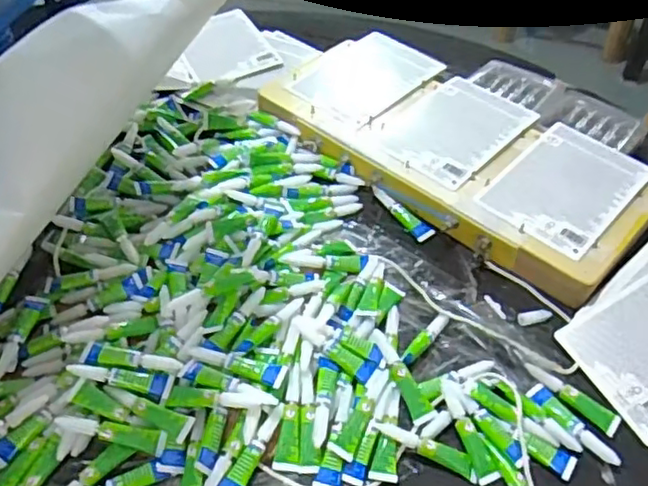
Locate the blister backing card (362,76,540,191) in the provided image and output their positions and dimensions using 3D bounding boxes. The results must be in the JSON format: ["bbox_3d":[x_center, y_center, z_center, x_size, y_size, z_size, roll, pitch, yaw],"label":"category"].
[{"bbox_3d":[0.143,-0.128,0.711,0.117,0.008,0.172,36,56,26],"label":"blister backing card"}]

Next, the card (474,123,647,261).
[{"bbox_3d":[0.248,-0.060,0.658,0.115,0.010,0.174,35,58,26],"label":"card"}]

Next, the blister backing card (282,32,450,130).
[{"bbox_3d":[0.052,-0.202,0.776,0.118,0.004,0.171,35,55,25],"label":"blister backing card"}]

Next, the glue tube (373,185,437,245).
[{"bbox_3d":[0.081,-0.032,0.670,0.017,0.012,0.083,-25,54,-23],"label":"glue tube"}]

